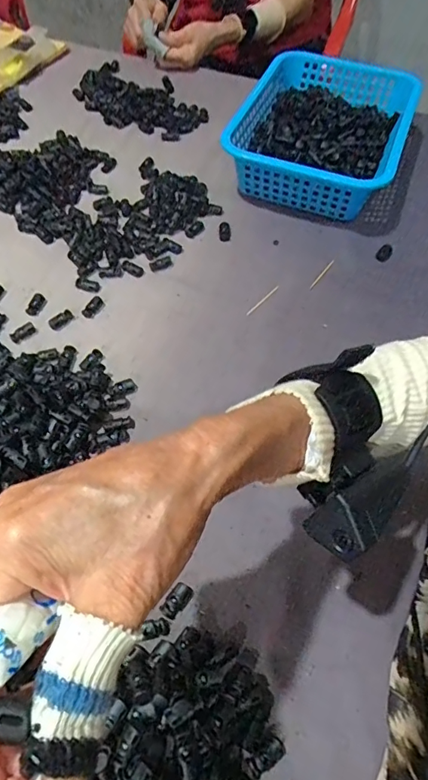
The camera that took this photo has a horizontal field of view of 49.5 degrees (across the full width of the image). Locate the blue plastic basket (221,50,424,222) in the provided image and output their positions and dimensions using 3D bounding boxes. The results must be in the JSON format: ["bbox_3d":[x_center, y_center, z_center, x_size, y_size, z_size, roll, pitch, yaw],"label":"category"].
[{"bbox_3d":[0.154,-0.364,0.656,0.207,0.099,0.285,19,60,8],"label":"blue plastic basket"}]

